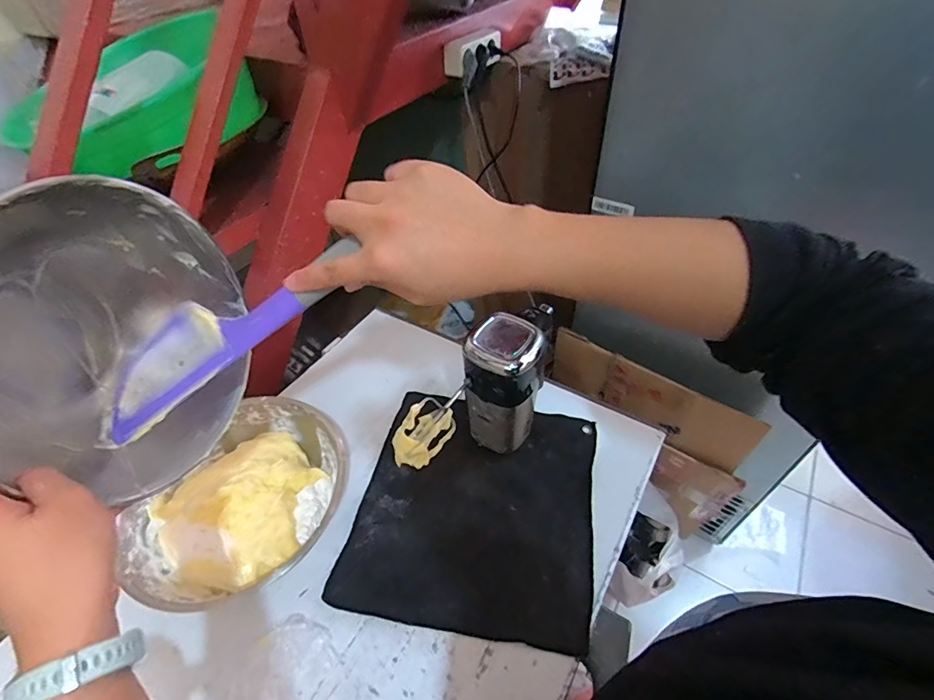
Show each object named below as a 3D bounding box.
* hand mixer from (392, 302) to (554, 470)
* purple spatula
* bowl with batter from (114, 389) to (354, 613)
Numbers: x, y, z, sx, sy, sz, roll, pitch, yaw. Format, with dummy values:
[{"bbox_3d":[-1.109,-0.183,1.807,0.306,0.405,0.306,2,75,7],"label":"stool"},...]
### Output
[{"bbox_3d":[0.014,0.087,0.540,0.084,0.189,0.208,28,55,26],"label":"hand mixer"},{"bbox_3d":[-0.184,-0.014,0.341,0.249,0.035,0.068,-27,44,16],"label":"purple spatula"},{"bbox_3d":[-0.259,0.181,0.540,0.193,0.103,0.239,20,52,20],"label":"bowl with batter"}]

